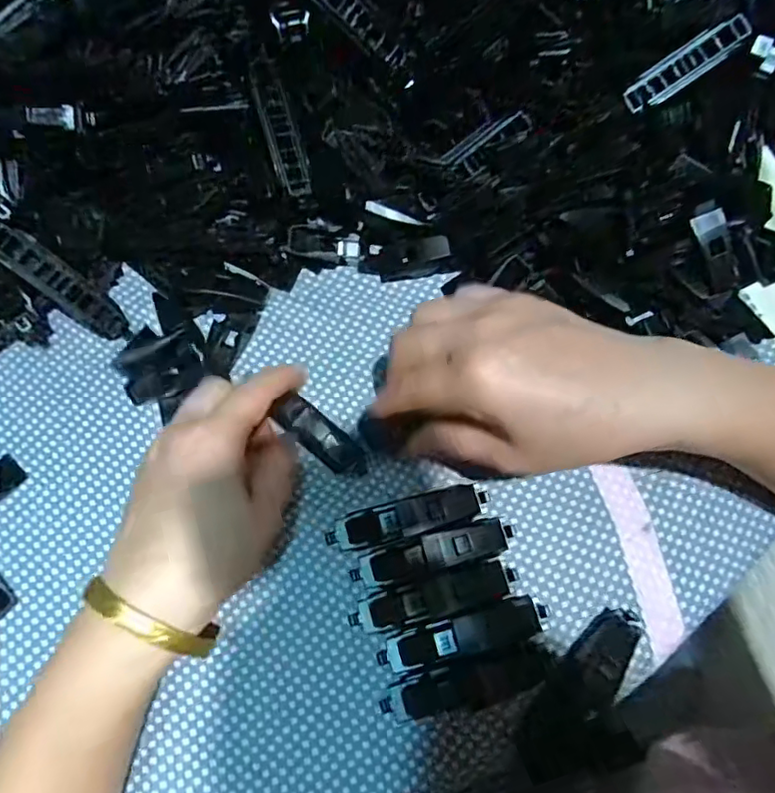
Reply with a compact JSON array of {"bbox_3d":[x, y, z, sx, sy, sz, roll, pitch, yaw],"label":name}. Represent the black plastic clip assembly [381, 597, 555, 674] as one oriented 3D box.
[{"bbox_3d":[0.037,0.112,0.279,0.083,0.009,0.018,-14,74,-2],"label":"black plastic clip assembly"}]

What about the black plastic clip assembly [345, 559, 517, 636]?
[{"bbox_3d":[0.023,0.098,0.285,0.082,0.009,0.019,-16,75,-3],"label":"black plastic clip assembly"}]

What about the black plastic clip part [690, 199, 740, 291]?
[{"bbox_3d":[0.173,-0.079,0.311,0.021,0.010,0.046,-25,101,-5],"label":"black plastic clip part"}]

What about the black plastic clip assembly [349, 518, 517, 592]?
[{"bbox_3d":[0.023,0.076,0.285,0.080,0.019,0.019,-16,75,-3],"label":"black plastic clip assembly"}]

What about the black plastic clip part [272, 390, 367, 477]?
[{"bbox_3d":[-0.034,0.022,0.308,0.053,0.011,0.019,41,80,14],"label":"black plastic clip part"}]

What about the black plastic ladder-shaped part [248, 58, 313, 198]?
[{"bbox_3d":[-0.056,-0.141,0.308,0.018,0.006,0.068,-18,99,-3],"label":"black plastic ladder-shaped part"}]

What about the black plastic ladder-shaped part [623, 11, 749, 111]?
[{"bbox_3d":[0.167,-0.186,0.330,0.072,0.006,0.020,-33,75,8],"label":"black plastic ladder-shaped part"}]

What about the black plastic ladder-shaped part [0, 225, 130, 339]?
[{"bbox_3d":[-0.171,-0.059,0.308,0.076,0.004,0.019,44,78,-25],"label":"black plastic ladder-shaped part"}]

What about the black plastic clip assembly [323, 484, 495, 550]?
[{"bbox_3d":[0.010,0.060,0.291,0.082,0.016,0.018,-14,74,-2],"label":"black plastic clip assembly"}]

